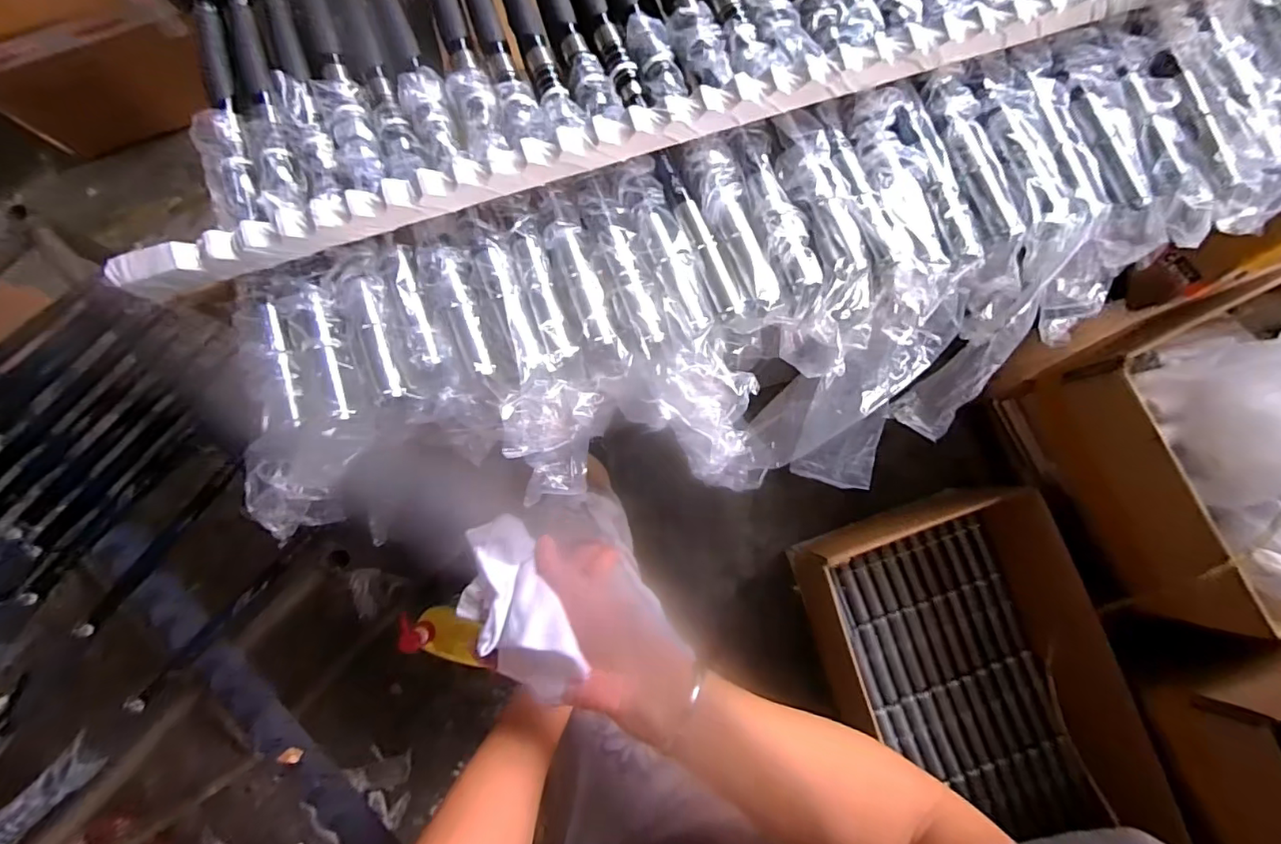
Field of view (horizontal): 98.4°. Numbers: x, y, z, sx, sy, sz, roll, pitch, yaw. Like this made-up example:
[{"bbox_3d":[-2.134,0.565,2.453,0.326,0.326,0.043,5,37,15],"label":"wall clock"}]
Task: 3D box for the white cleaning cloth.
[{"bbox_3d":[-0.093,0.136,0.395,0.065,0.035,0.127,-27,83,-4],"label":"white cleaning cloth"}]

